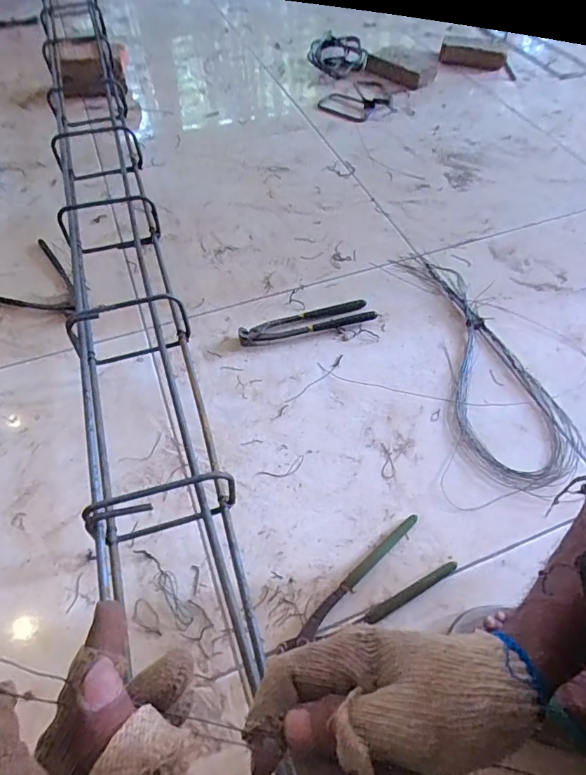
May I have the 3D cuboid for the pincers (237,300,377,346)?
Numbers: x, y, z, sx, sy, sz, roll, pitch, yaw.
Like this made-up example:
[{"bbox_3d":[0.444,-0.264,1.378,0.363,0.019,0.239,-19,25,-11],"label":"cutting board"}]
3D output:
[{"bbox_3d":[0.021,-0.105,0.752,0.221,0.017,0.046,-12,55,-11],"label":"pincers"}]

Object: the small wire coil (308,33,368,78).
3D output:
[{"bbox_3d":[0.104,-0.747,1.055,0.043,0.079,0.182,-28,45,-21],"label":"small wire coil"}]

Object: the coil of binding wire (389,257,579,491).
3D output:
[{"bbox_3d":[0.280,-0.053,0.728,0.163,0.026,0.452,-8,54,-9],"label":"coil of binding wire"}]

